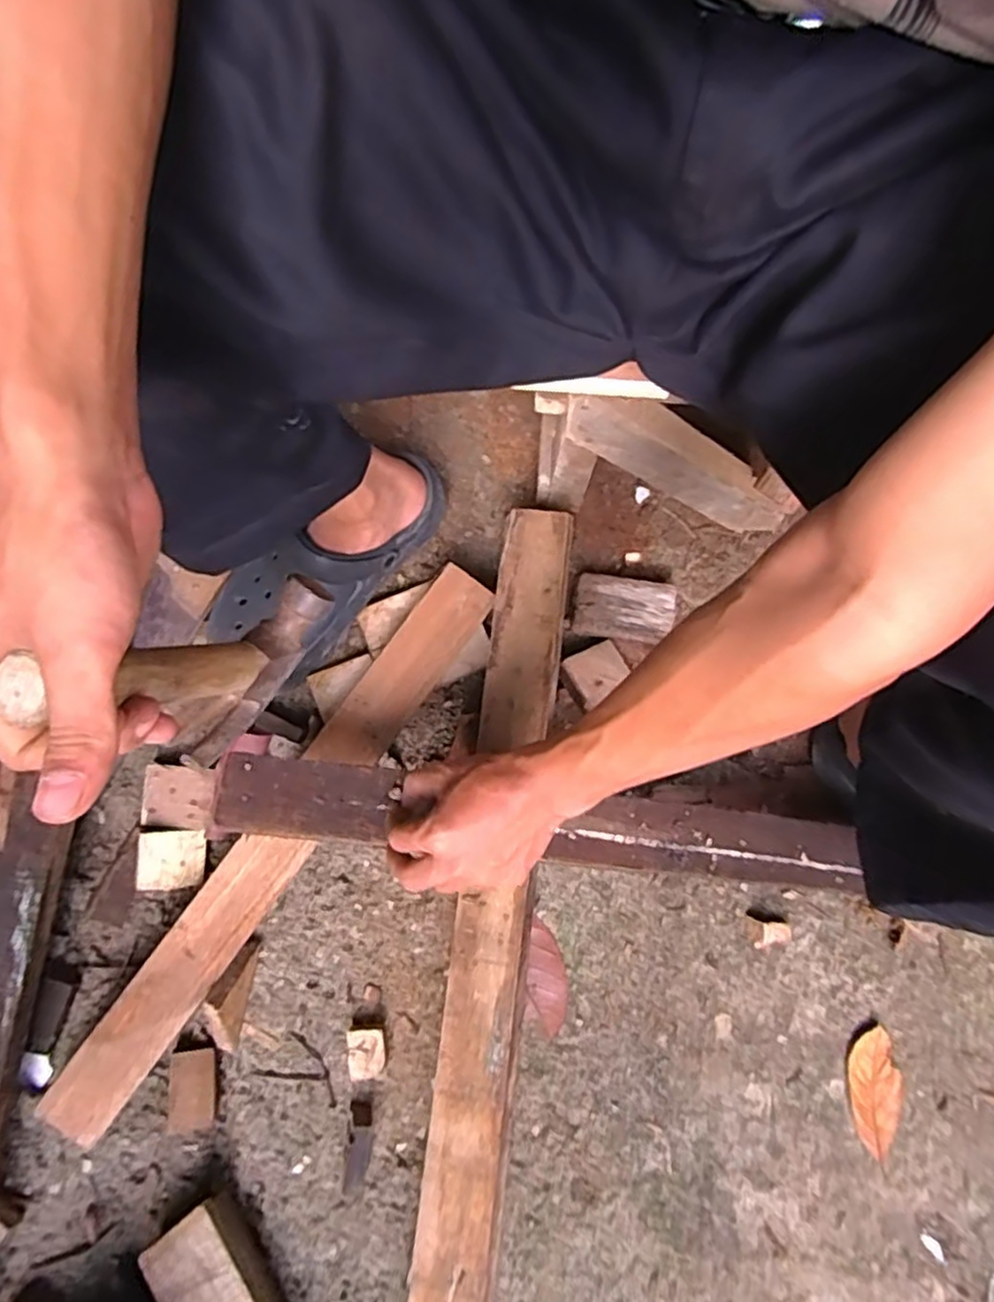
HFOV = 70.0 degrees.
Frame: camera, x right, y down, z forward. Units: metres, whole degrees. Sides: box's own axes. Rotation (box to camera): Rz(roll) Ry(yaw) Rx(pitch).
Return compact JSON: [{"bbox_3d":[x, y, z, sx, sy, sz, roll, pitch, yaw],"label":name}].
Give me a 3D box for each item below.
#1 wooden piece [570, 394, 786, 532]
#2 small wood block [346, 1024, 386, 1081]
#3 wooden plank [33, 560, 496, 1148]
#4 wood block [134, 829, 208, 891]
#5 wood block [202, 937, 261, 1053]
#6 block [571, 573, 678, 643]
[{"bbox_3d":[0.167,-0.164,0.634,0.302,0.062,0.026,15,75,-41],"label":"wooden piece"},{"bbox_3d":[-0.111,0.342,0.607,0.033,0.021,0.039,-6,76,-3],"label":"small wood block"},{"bbox_3d":[-0.185,0.159,0.612,0.055,0.018,0.554,34,78,7],"label":"wooden plank"},{"bbox_3d":[-0.296,0.188,0.643,0.055,0.014,0.052,7,79,-26],"label":"wood block"},{"bbox_3d":[-0.226,0.293,0.601,0.023,0.051,0.088,10,76,2],"label":"wood block"},{"bbox_3d":[0.126,-0.041,0.713,0.101,0.038,0.061,6,76,0],"label":"block"}]

